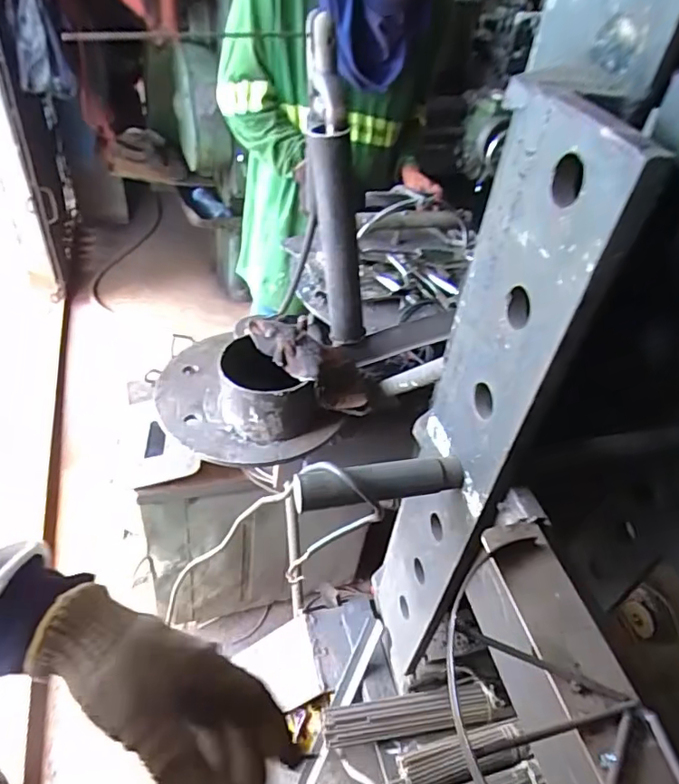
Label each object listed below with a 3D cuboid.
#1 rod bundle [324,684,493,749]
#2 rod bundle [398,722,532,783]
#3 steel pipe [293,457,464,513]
[{"bbox_3d":[0.107,0.487,0.817,0.258,0.033,0.056,-3,42,-12],"label":"rod bundle"},{"bbox_3d":[0.182,0.526,0.776,0.199,0.032,0.059,-7,43,-17],"label":"rod bundle"},{"bbox_3d":[0.037,0.084,0.500,0.155,0.029,0.032,-5,43,-14],"label":"steel pipe"}]

